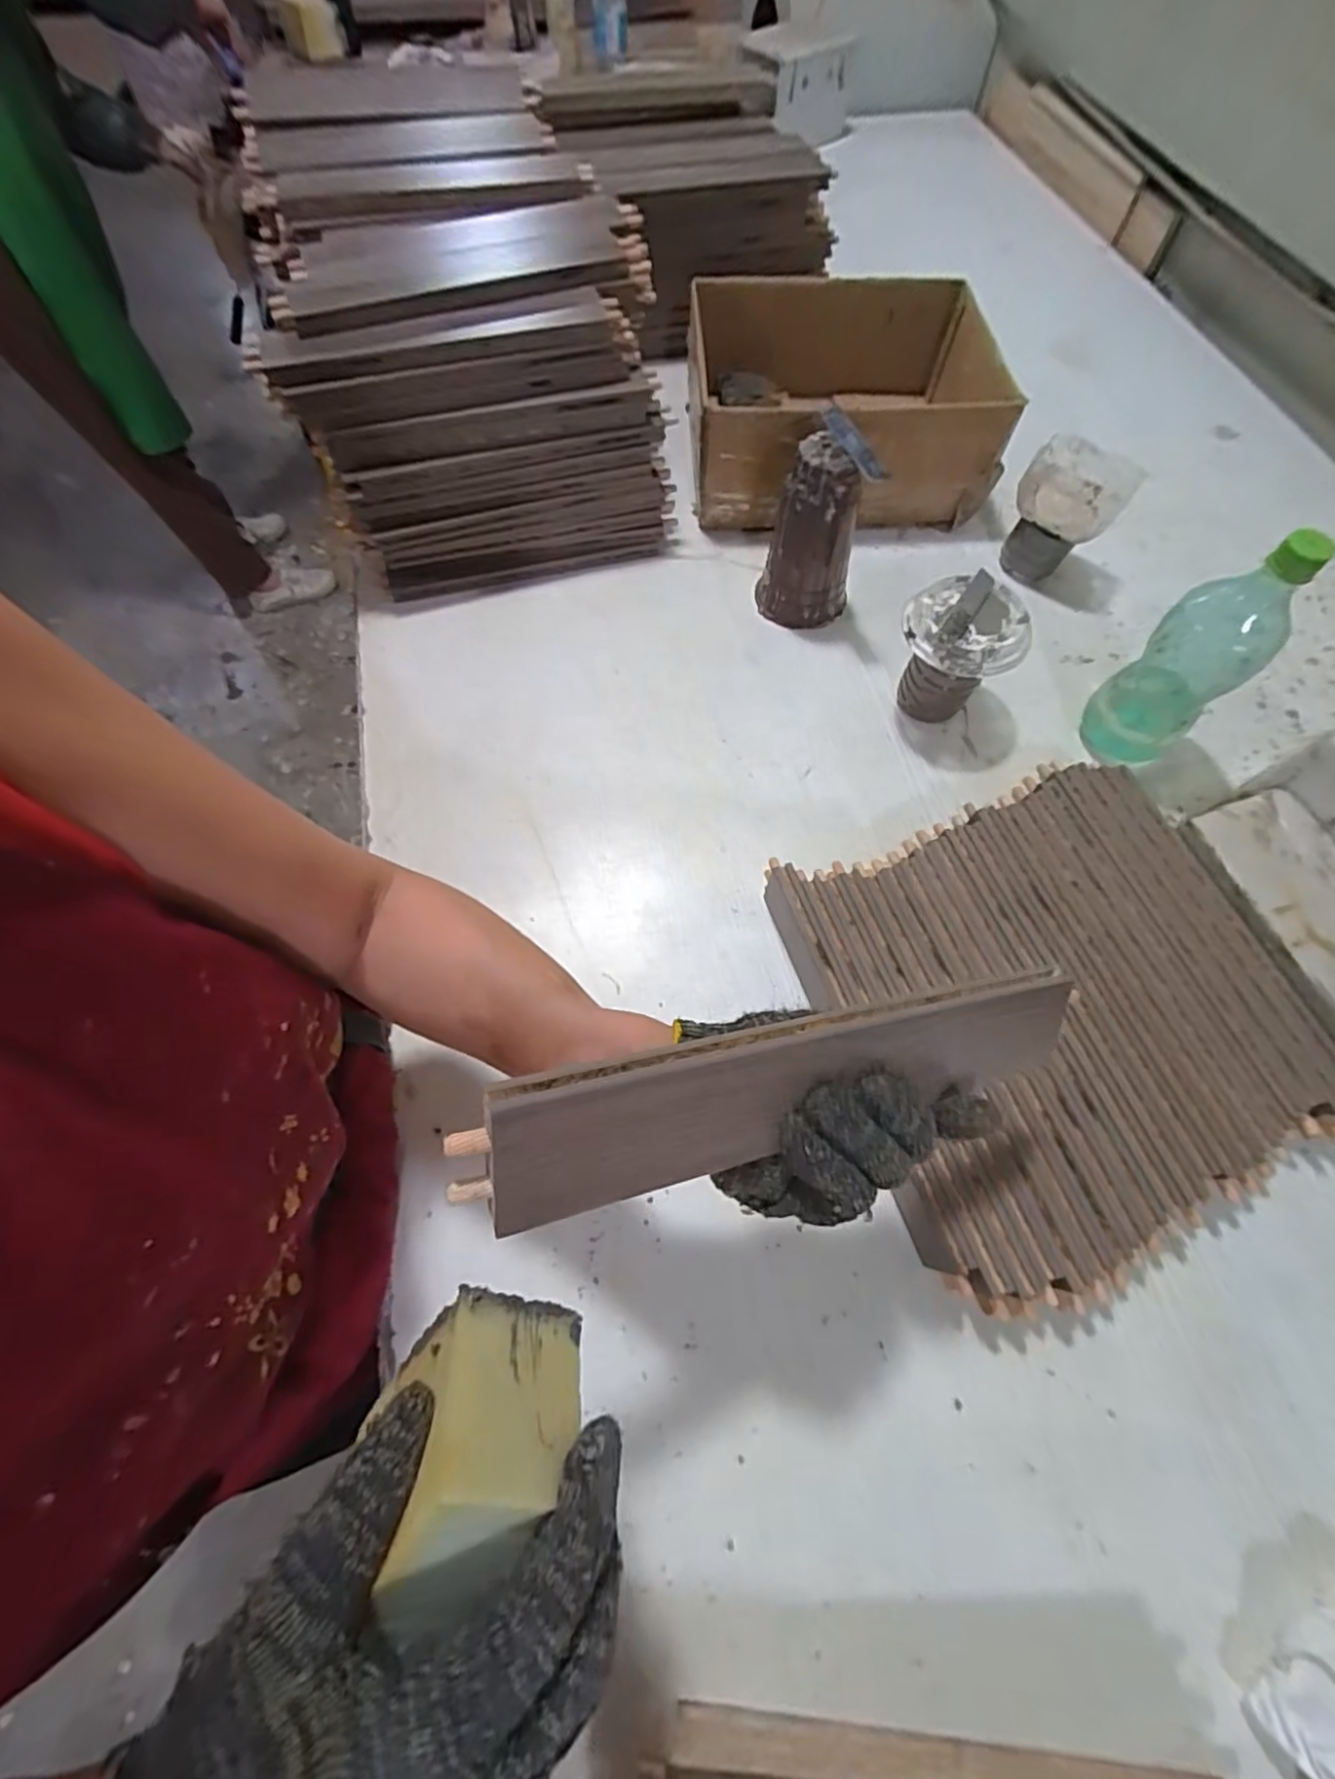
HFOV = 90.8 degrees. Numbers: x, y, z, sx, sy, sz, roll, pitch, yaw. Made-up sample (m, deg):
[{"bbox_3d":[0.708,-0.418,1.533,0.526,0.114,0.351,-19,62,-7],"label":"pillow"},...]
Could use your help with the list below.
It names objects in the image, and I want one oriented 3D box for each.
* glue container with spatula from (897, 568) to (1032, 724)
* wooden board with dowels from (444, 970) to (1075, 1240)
[{"bbox_3d":[0.255,-0.207,0.599,0.097,0.110,0.088,33,69,13],"label":"glue container with spatula"},{"bbox_3d":[0.064,0.080,0.276,0.288,0.009,0.059,-7,107,-23],"label":"wooden board with dowels"}]

